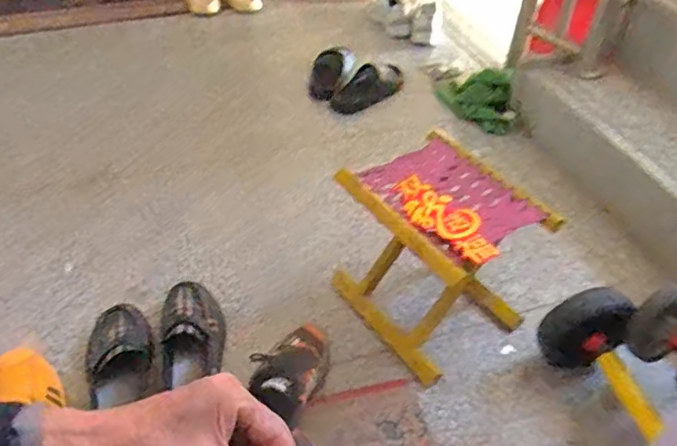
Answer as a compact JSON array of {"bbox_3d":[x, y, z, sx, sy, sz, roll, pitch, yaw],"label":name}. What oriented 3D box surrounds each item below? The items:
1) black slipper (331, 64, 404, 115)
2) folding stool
[{"bbox_3d":[0.073,-0.361,1.520,0.214,0.057,0.097,-33,53,-12],"label":"black slipper"},{"bbox_3d":[0.155,0.050,0.942,0.220,0.272,0.253,-27,51,-25],"label":"folding stool"}]

